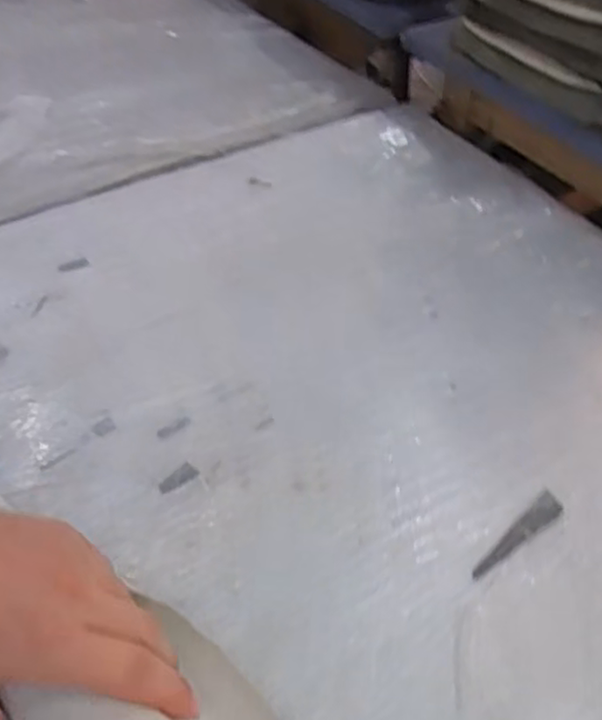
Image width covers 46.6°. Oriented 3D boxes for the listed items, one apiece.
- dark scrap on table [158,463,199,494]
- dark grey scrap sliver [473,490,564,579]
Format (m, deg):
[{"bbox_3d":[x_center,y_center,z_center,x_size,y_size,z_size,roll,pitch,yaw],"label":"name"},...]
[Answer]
[{"bbox_3d":[-0.157,0.151,0.885,0.051,0.006,0.024,-29,54,-25],"label":"dark scrap on table"},{"bbox_3d":[0.258,0.210,0.832,0.151,0.007,0.028,-32,55,-26],"label":"dark grey scrap sliver"}]

